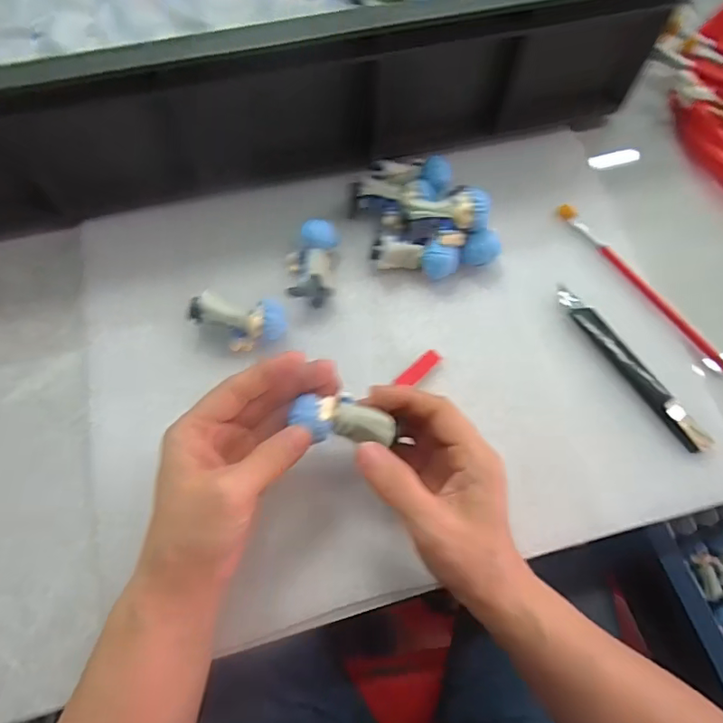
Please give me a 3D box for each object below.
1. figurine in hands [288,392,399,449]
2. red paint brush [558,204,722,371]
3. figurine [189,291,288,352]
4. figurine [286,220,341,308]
[{"bbox_3d":[-0.010,0.032,0.291,0.058,0.022,0.032,12,70,-4],"label":"figurine in hands"},{"bbox_3d":[0.208,-0.059,0.383,0.016,0.008,0.165,-36,76,-14],"label":"red paint brush"},{"bbox_3d":[-0.082,-0.025,0.349,0.061,0.031,0.029,2,68,0],"label":"figurine"},{"bbox_3d":[-0.036,-0.072,0.372,0.033,0.022,0.062,4,68,0],"label":"figurine"}]

